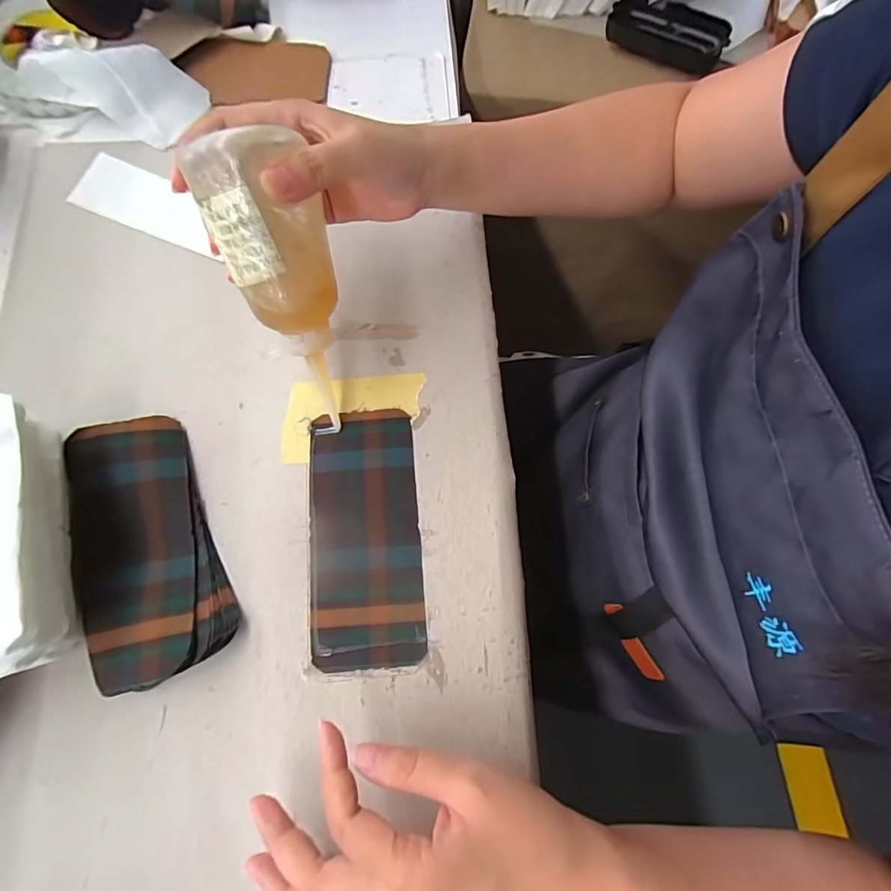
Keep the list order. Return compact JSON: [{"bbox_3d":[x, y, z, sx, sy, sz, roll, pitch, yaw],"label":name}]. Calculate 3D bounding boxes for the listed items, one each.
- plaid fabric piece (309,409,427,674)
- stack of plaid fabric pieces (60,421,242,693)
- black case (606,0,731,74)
[{"bbox_3d":[-0.053,0.055,0.309,0.070,0.004,0.165,-5,74,-2],"label":"plaid fabric piece"},{"bbox_3d":[-0.196,0.062,0.298,0.083,0.021,0.166,-24,76,-7],"label":"stack of plaid fabric pieces"},{"bbox_3d":[0.216,-0.404,0.459,0.110,0.024,0.048,22,73,6],"label":"black case"}]

